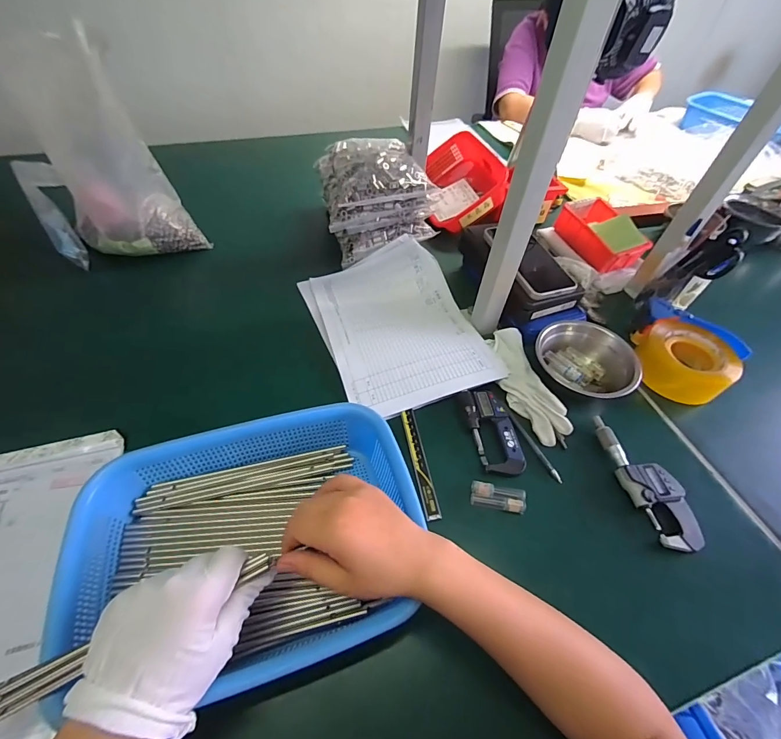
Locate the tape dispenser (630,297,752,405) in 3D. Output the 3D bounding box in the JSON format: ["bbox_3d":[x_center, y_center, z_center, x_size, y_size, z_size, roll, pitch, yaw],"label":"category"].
[{"bbox_3d":[0.415,-0.023,0.531,0.131,0.051,0.128,25,54,15],"label":"tape dispenser"}]

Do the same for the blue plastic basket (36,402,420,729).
[{"bbox_3d":[-0.117,0.152,0.346,0.282,0.078,0.210,-15,55,-13],"label":"blue plastic basket"}]

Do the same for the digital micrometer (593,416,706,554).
[{"bbox_3d":[0.291,0.121,0.430,0.056,0.021,0.157,-10,53,-12],"label":"digital micrometer"}]

